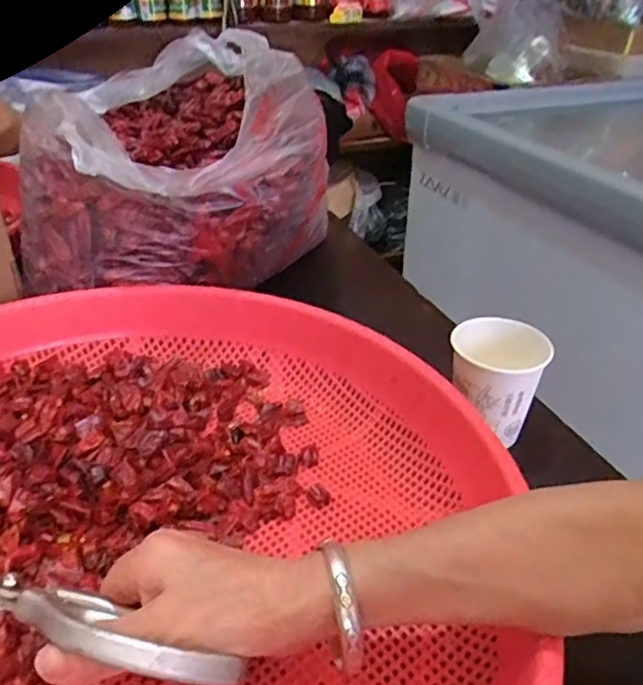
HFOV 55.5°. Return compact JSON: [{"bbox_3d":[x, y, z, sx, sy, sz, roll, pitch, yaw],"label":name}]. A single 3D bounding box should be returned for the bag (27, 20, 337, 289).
[{"bbox_3d":[-0.142,-0.188,0.660,0.288,0.208,0.326,1,33,1],"label":"bag"}]

